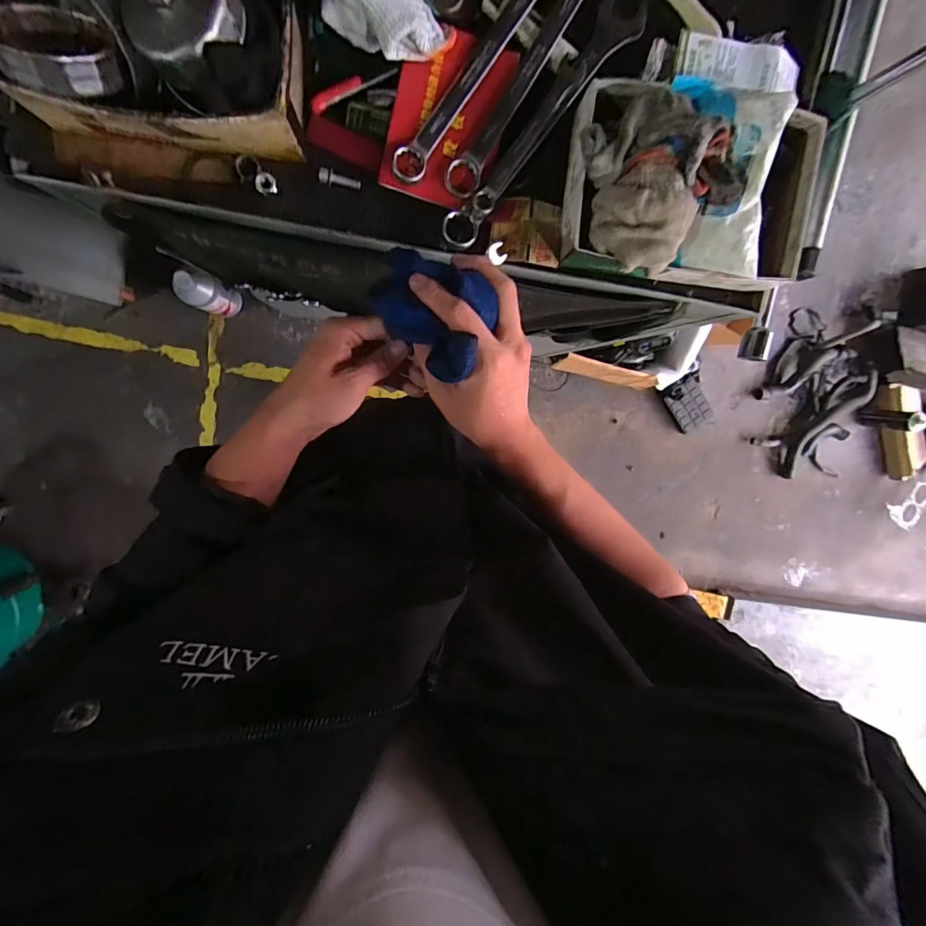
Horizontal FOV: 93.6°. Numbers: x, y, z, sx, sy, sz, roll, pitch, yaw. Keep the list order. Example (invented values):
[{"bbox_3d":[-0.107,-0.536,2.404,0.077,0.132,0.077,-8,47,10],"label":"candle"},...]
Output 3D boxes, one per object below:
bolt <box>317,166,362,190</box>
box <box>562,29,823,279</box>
[{"bbox_3d":[-0.113,-0.259,0.399,0.037,0.009,0.013,5,96,-19],"label":"bolt"},{"bbox_3d":[0.212,-0.272,0.391,0.230,0.086,0.206,-2,97,-6],"label":"box"}]

